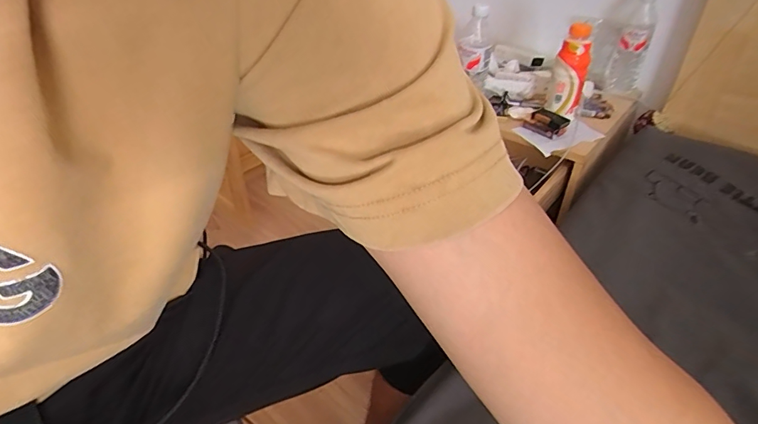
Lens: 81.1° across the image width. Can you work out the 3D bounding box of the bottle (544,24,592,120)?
[{"bbox_3d":[0.386,-0.282,0.892,0.068,0.175,0.074,17,39,22],"label":"bottle"}]

